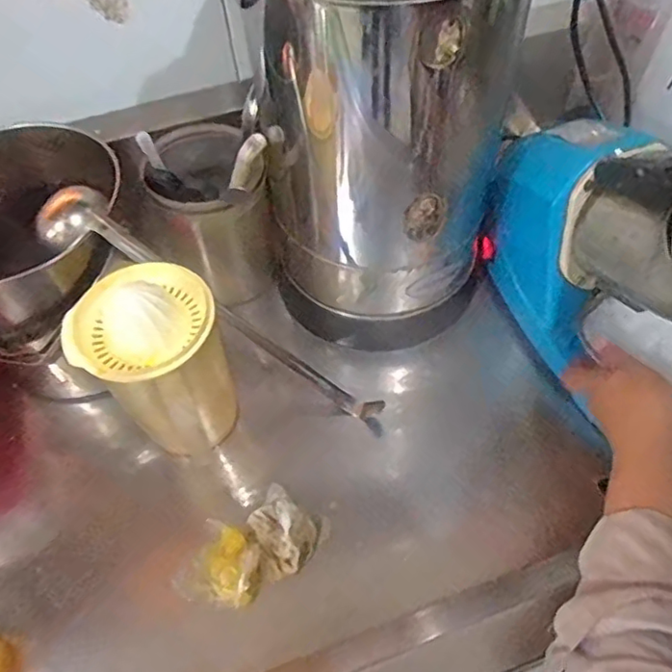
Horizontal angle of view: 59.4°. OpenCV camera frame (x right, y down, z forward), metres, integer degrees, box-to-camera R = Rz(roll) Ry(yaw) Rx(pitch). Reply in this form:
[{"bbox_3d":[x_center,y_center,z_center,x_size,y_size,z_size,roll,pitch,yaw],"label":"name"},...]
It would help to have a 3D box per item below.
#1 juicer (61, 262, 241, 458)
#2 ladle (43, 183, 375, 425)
[{"bbox_3d":[-0.154,0.026,0.530,0.114,0.157,0.106,-2,54,3],"label":"juicer"},{"bbox_3d":[-0.101,-0.023,0.557,0.354,0.038,0.048,34,54,-21],"label":"ladle"}]

